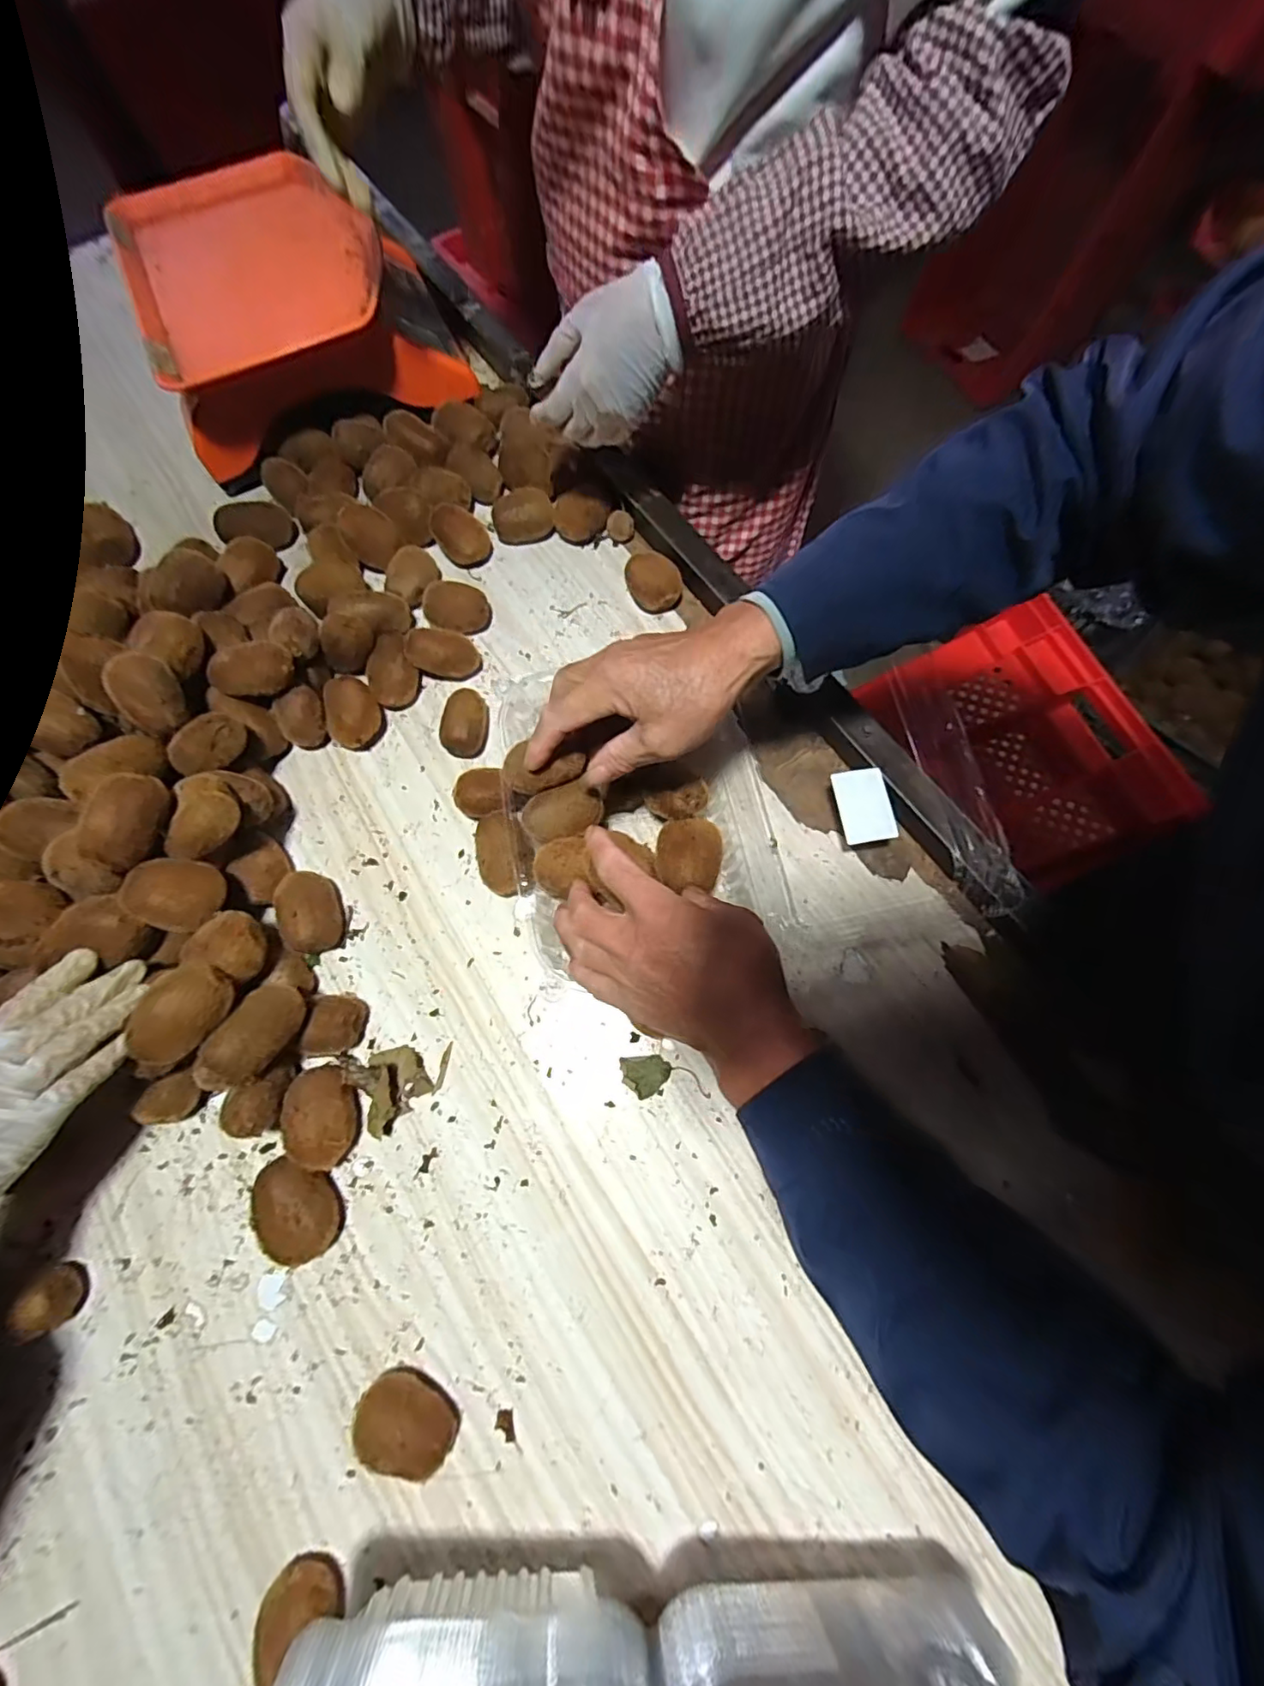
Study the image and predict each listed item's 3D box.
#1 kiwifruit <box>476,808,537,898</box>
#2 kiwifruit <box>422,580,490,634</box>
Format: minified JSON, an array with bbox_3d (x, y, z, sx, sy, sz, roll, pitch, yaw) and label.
[{"bbox_3d":[-0.098,0.009,0.458,0.042,0.039,0.064,-6,73,1],"label":"kiwifruit"},{"bbox_3d":[-0.161,-0.213,0.536,0.054,0.039,0.044,13,75,6],"label":"kiwifruit"}]

